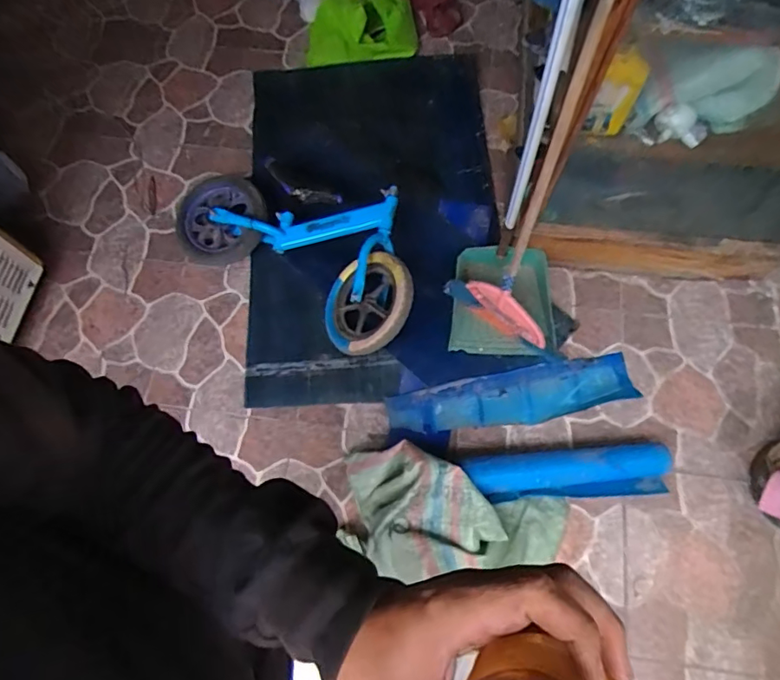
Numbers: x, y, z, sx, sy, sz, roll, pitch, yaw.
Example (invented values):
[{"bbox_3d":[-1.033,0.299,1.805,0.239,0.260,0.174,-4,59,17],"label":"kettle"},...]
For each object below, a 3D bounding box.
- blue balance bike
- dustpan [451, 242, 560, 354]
[{"bbox_3d":[-0.232,-0.288,1.430,0.771,0.174,0.403,33,72,15],"label":"blue balance bike"},{"bbox_3d":[0.299,-0.104,1.380,0.267,0.091,0.276,3,67,3],"label":"dustpan"}]

